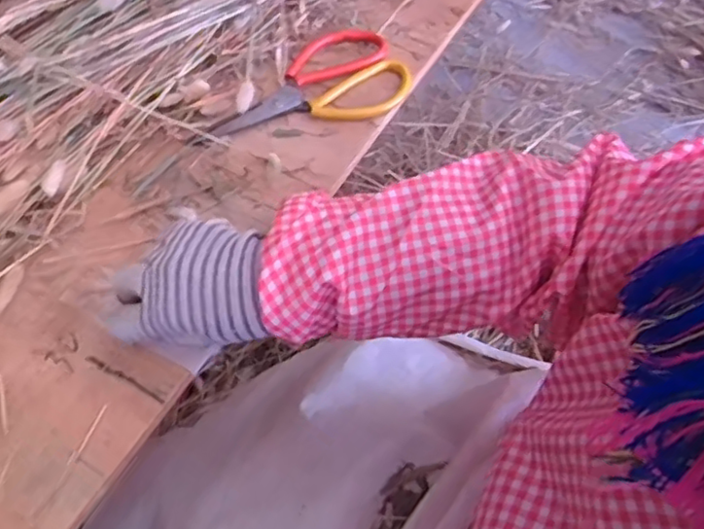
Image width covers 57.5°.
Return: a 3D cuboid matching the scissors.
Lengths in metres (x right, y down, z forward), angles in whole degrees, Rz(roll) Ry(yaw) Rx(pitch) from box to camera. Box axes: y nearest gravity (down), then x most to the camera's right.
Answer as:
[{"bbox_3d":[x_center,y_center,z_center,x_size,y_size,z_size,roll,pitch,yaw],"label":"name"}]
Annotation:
[{"bbox_3d":[-0.044,-0.152,0.553,0.190,0.012,0.089,-21,62,-13],"label":"scissors"}]

